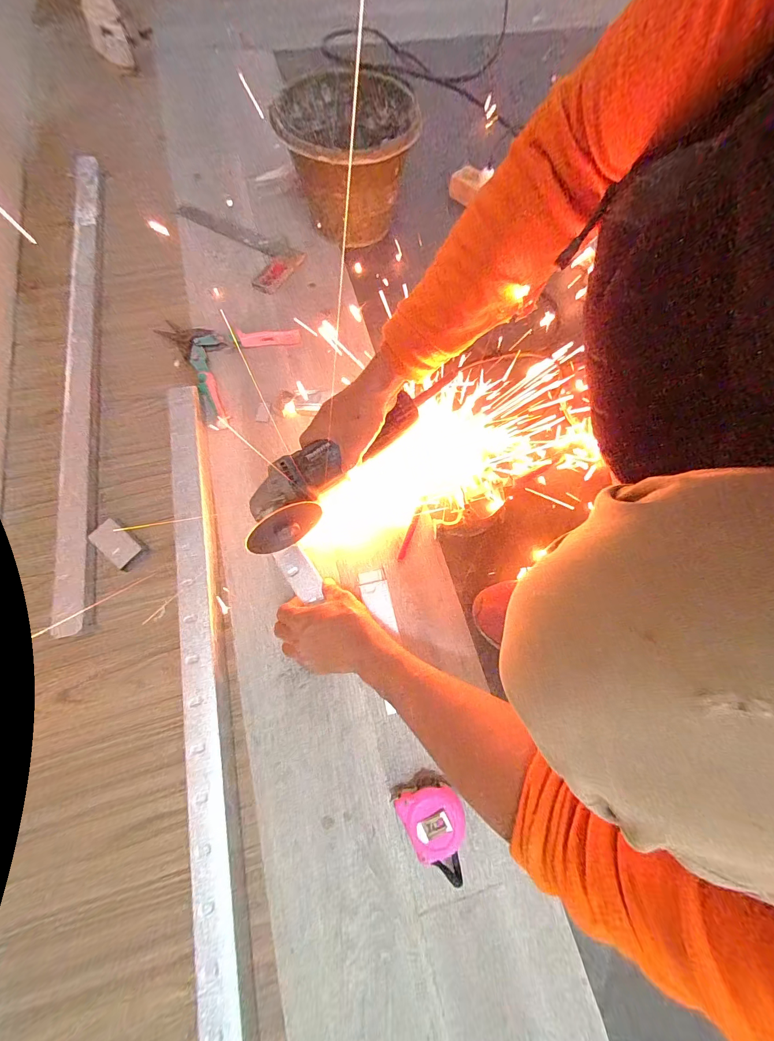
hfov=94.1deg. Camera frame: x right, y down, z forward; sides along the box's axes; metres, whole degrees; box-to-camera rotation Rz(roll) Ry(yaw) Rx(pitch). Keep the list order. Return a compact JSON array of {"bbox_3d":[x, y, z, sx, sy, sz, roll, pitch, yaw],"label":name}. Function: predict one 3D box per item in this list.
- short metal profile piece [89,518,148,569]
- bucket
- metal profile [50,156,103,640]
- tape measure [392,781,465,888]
[{"bbox_3d":[-0.371,0.031,0.495,0.068,0.019,0.039,38,74,10],"label":"short metal profile piece"},{"bbox_3d":[-0.069,-0.659,0.675,0.229,0.168,0.232,1,70,-2],"label":"bucket"},{"bbox_3d":[-0.510,-0.288,0.596,0.052,0.033,0.937,-11,72,-6],"label":"metal profile"},{"bbox_3d":[0.059,0.343,0.400,0.063,0.038,0.100,-31,75,-12],"label":"tape measure"}]

